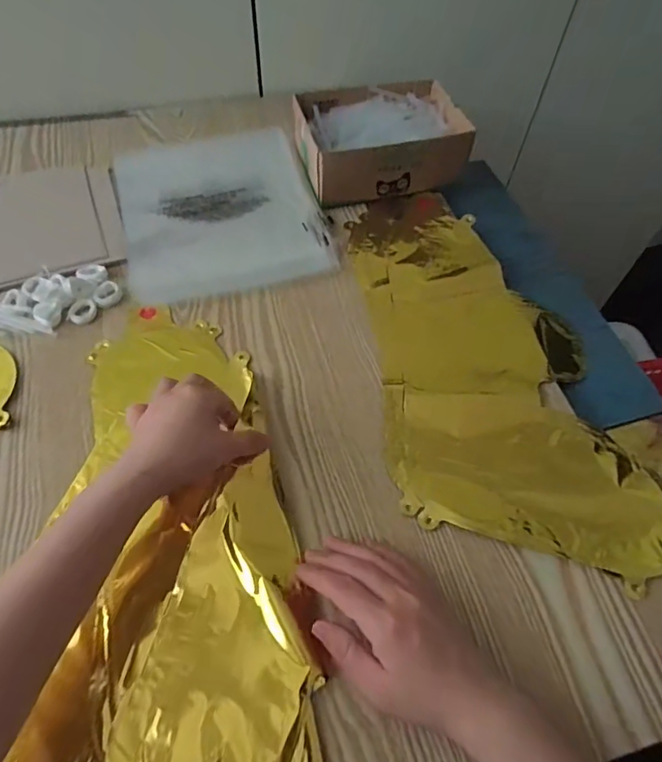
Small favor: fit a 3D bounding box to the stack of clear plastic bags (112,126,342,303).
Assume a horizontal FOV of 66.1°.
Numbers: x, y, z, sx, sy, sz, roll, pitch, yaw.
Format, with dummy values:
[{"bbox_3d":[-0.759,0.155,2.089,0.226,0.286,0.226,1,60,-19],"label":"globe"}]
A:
[{"bbox_3d":[-0.125,-0.198,0.573,0.213,0.027,0.239,-13,58,-11],"label":"stack of clear plastic bags"}]

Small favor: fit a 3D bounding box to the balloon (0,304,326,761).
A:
[{"bbox_3d":[-0.133,0.113,0.379,0.211,0.031,0.425,-6,58,-7],"label":"balloon"}]

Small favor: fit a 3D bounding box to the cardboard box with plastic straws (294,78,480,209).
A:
[{"bbox_3d":[0.058,-0.283,0.606,0.190,0.067,0.148,-9,58,-9],"label":"cardboard box with plastic straws"}]

